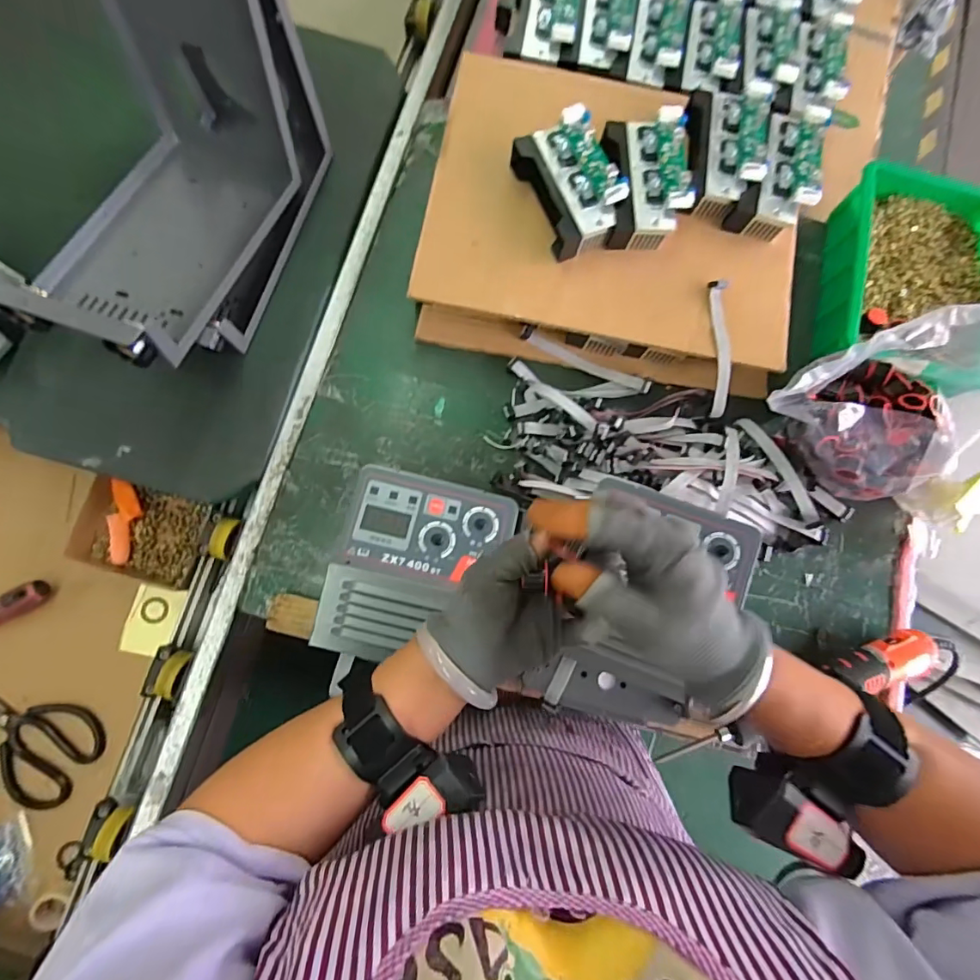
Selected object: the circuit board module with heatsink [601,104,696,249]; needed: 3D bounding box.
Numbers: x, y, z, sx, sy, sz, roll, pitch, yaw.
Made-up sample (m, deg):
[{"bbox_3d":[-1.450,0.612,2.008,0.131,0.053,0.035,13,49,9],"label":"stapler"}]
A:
[{"bbox_3d":[0.159,-0.319,0.504,0.076,0.042,0.125,-2,81,-4],"label":"circuit board module with heatsink"}]

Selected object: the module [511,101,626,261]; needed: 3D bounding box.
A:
[{"bbox_3d":[0.082,-0.309,0.497,0.074,0.043,0.124,-23,83,-7],"label":"module"}]

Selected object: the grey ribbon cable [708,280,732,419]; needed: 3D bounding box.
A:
[{"bbox_3d":[0.240,-0.147,0.513,0.014,0.026,0.138,-5,96,-4],"label":"grey ribbon cable"}]

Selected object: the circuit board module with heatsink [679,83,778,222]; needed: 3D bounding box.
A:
[{"bbox_3d":[0.247,-0.354,0.518,0.081,0.045,0.142,7,81,-2],"label":"circuit board module with heatsink"}]

